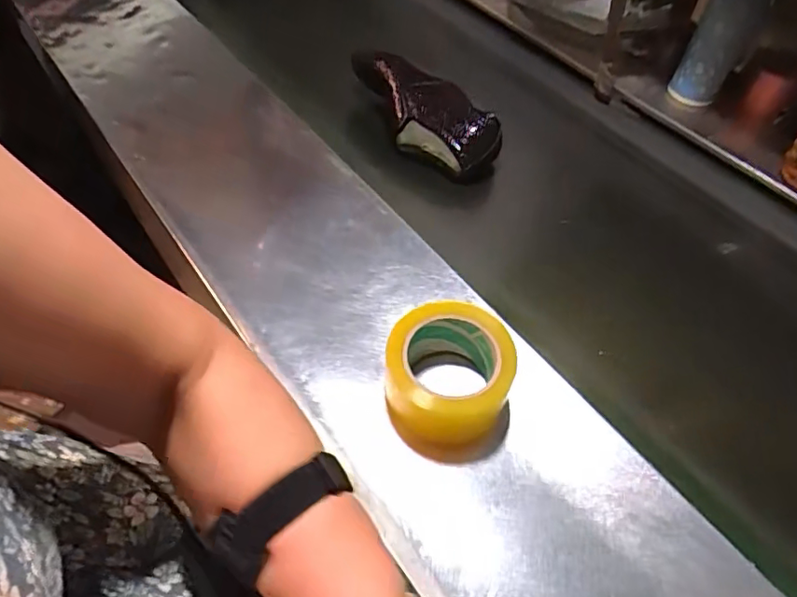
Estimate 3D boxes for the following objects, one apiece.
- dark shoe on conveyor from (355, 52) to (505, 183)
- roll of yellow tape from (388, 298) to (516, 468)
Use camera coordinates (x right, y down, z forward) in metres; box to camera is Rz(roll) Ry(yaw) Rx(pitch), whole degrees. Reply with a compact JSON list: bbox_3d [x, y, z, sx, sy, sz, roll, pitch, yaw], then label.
[{"bbox_3d":[0.022,-0.252,0.773,0.244,0.091,0.085,34,59,22],"label":"dark shoe on conveyor"},{"bbox_3d":[0.044,0.068,0.493,0.101,0.065,0.111,1,52,-1],"label":"roll of yellow tape"}]

